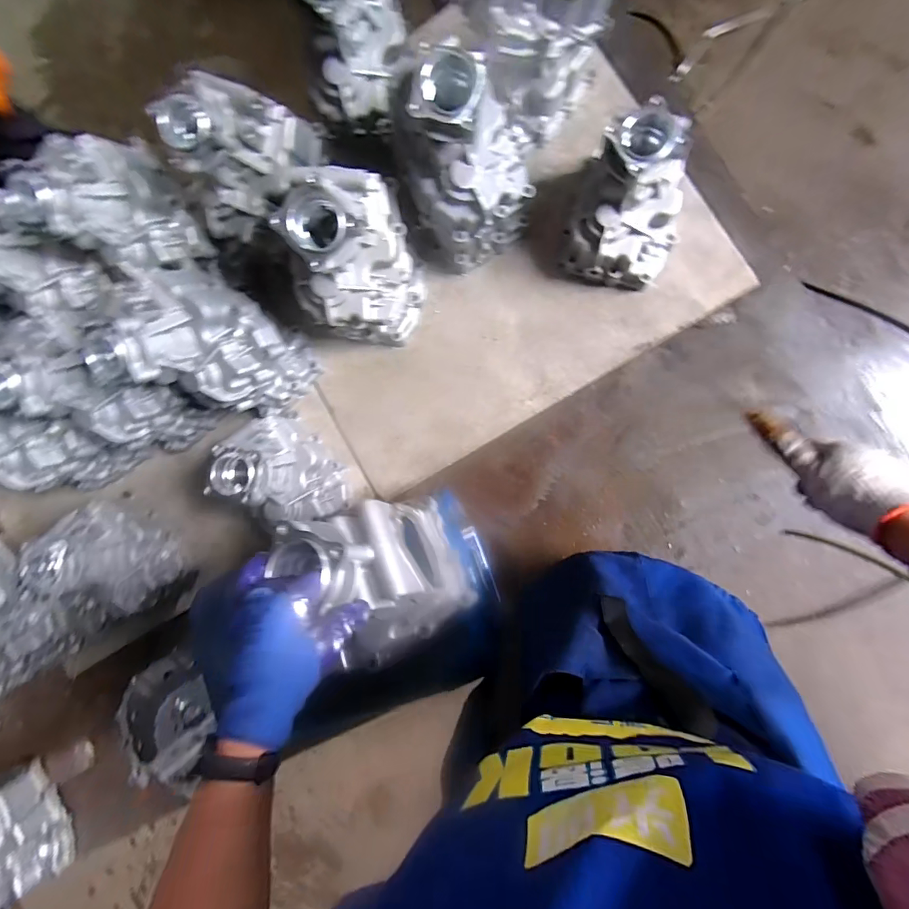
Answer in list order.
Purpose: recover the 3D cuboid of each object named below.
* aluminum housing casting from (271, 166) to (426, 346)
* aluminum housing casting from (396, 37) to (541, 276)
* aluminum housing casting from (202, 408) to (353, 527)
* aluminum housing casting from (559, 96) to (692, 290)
[{"bbox_3d":[-0.169,-0.305,0.737,0.177,0.319,0.171,-5,87,8],"label":"aluminum housing casting"},{"bbox_3d":[0.015,-0.437,0.709,0.191,0.321,0.165,-14,85,8],"label":"aluminum housing casting"},{"bbox_3d":[-0.302,0.025,0.819,0.171,0.195,0.202,12,89,9],"label":"aluminum housing casting"},{"bbox_3d":[0.289,-0.403,0.726,0.177,0.200,0.206,28,92,9],"label":"aluminum housing casting"}]

